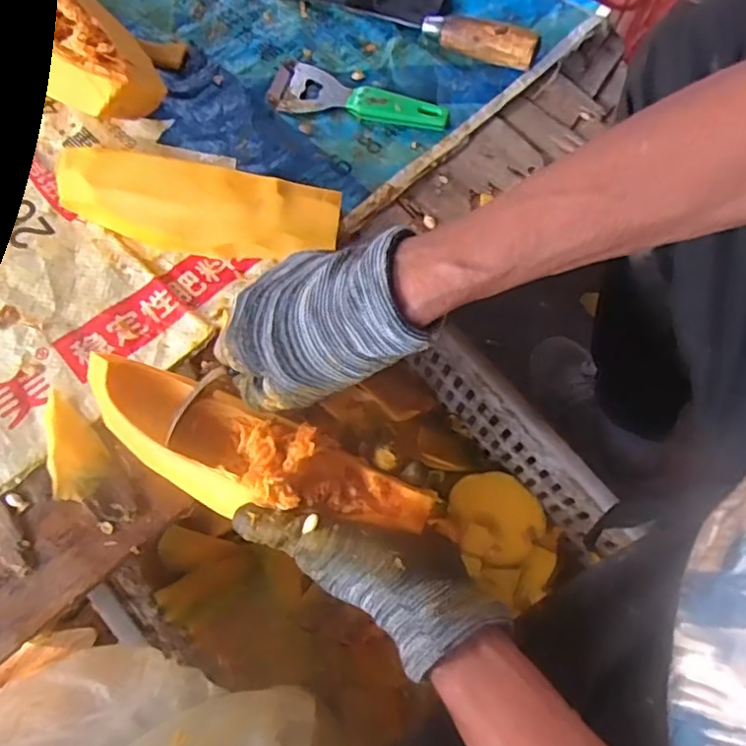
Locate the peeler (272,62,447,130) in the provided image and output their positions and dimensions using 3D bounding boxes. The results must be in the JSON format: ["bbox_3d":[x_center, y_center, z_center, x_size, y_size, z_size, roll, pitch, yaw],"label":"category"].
[{"bbox_3d":[-0.011,-0.233,0.532,0.148,0.010,0.053,11,68,1],"label":"peeler"}]

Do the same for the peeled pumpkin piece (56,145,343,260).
[{"bbox_3d":[-0.127,-0.119,0.455,0.201,0.050,0.048,7,68,-1],"label":"peeled pumpkin piece"}]

